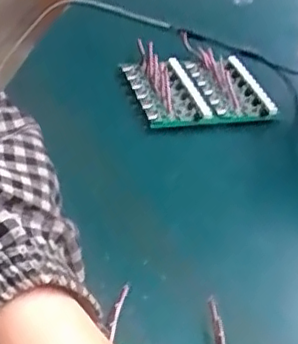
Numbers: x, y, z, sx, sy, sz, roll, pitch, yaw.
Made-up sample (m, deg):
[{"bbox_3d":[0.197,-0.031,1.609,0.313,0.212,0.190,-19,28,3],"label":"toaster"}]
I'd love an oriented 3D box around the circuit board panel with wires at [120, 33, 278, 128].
[{"bbox_3d":[0.041,-0.080,0.608,0.118,0.034,0.130,-8,38,-18],"label":"circuit board panel with wires"}]

